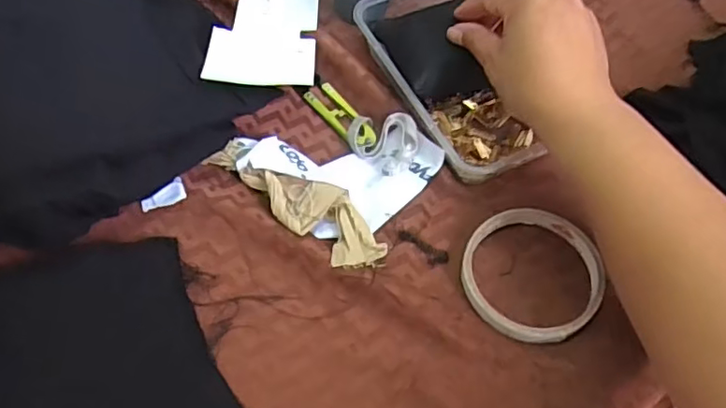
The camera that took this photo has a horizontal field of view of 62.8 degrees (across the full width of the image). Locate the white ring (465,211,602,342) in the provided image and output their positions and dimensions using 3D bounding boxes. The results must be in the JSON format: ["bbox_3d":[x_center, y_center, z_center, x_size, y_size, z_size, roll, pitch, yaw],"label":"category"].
[{"bbox_3d":[0.103,0.042,0.366,0.083,0.013,0.085,0,60,0],"label":"white ring"}]

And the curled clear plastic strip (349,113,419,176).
[{"bbox_3d":[0.013,-0.043,0.411,0.047,0.015,0.042,9,61,5],"label":"curled clear plastic strip"}]

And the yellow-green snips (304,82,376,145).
[{"bbox_3d":[-0.015,-0.064,0.429,0.022,0.008,0.066,-33,65,-17],"label":"yellow-green snips"}]

